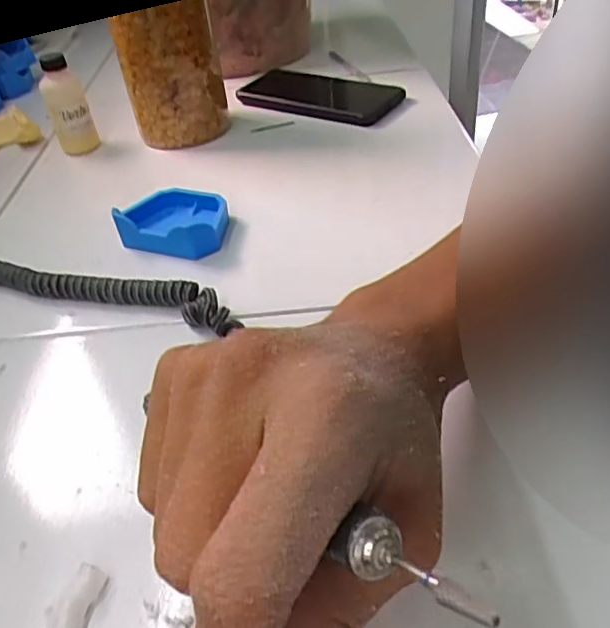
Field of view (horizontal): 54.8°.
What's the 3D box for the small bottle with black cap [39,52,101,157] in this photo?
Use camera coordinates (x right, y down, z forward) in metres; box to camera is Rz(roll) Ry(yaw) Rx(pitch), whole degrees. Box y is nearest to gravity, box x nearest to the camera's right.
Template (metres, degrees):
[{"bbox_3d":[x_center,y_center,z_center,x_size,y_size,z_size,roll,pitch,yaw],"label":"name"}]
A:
[{"bbox_3d":[-0.216,-0.189,0.537,0.035,0.084,0.029,-22,42,-17],"label":"small bottle with black cap"}]

